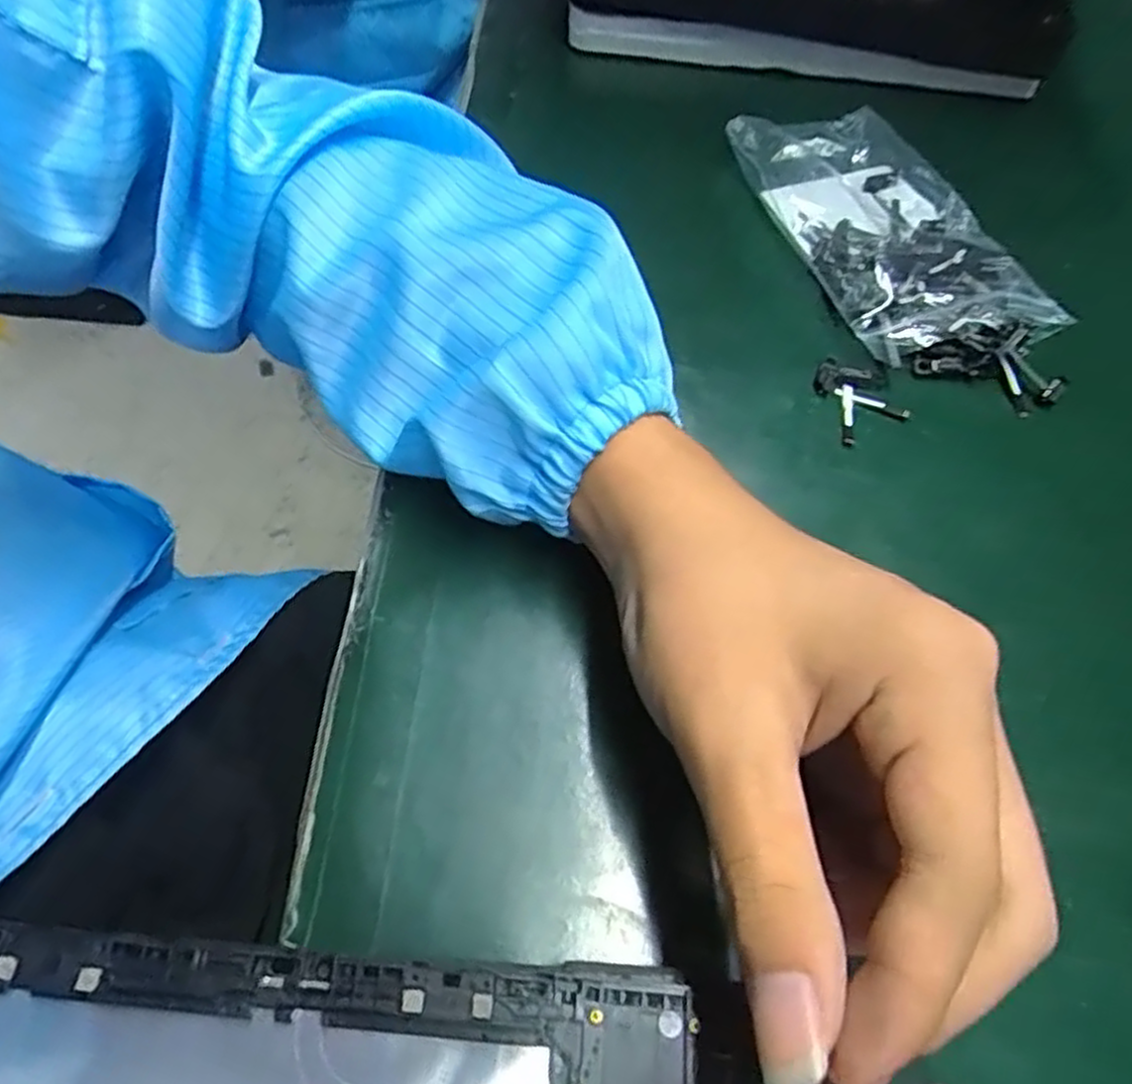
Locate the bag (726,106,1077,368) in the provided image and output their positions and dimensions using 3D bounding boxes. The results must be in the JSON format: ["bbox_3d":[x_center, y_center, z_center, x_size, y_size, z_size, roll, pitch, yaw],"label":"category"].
[{"bbox_3d":[0.138,-0.137,0.326,0.087,0.015,0.145,-11,62,-11],"label":"bag"}]

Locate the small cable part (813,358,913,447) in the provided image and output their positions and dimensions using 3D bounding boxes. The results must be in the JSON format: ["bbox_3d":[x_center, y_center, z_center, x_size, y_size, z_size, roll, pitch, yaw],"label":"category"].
[{"bbox_3d":[0.107,-0.055,0.284,0.028,0.005,0.034,-22,65,-16],"label":"small cable part"}]

